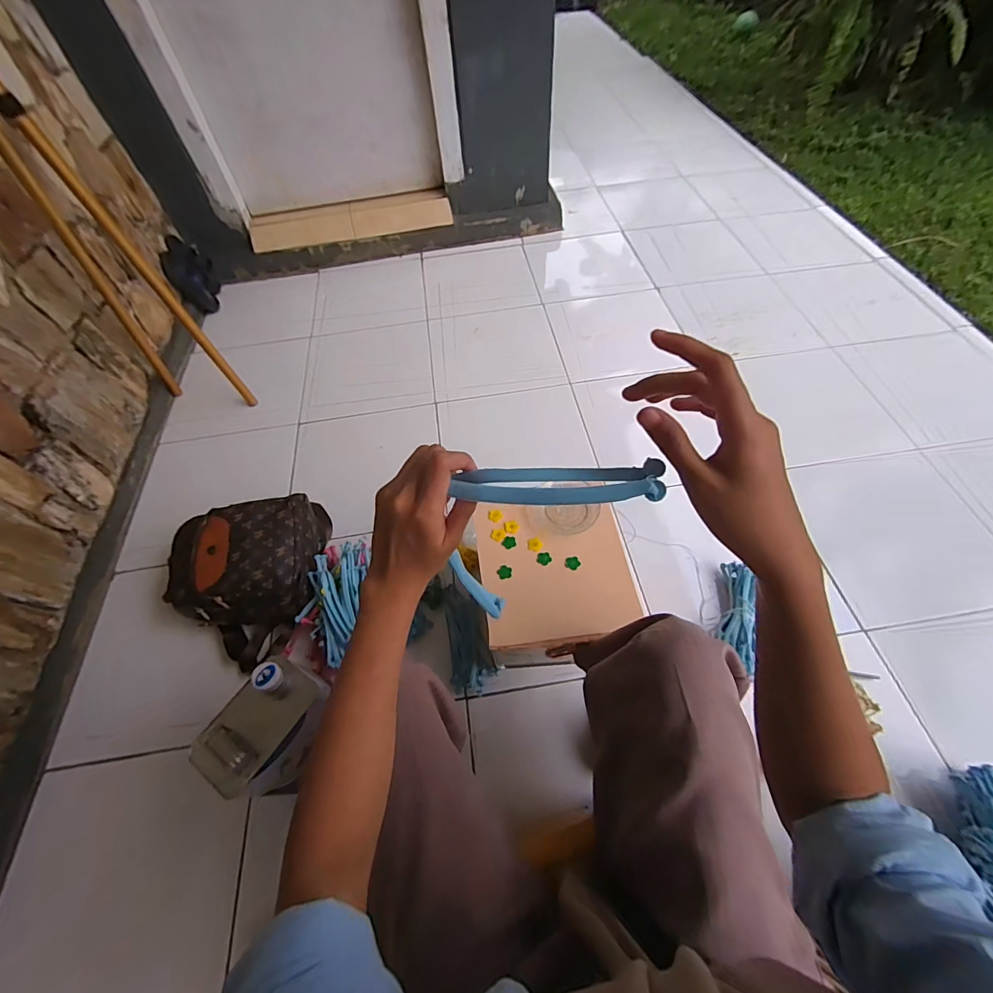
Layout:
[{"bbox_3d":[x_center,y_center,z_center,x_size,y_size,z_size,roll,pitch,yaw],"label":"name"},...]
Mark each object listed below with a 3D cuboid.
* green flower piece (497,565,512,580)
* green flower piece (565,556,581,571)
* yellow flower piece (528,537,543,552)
[{"bbox_3d":[0.013,0.123,0.709,0.024,0.004,0.022,-2,57,2],"label":"green flower piece"},{"bbox_3d":[0.124,0.107,0.711,0.023,0.004,0.023,-2,57,2],"label":"green flower piece"},{"bbox_3d":[0.065,0.081,0.737,0.024,0.004,0.023,12,58,11],"label":"yellow flower piece"}]

